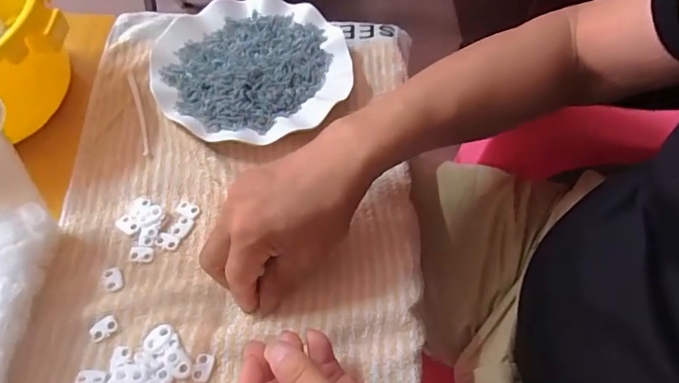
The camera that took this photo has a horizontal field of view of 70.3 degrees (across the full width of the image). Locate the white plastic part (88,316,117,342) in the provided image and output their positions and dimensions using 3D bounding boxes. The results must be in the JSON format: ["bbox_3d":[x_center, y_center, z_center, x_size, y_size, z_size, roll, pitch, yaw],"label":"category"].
[{"bbox_3d":[-0.169,0.098,0.346,0.019,0.004,0.013,-28,65,-17],"label":"white plastic part"}]

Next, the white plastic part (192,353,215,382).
[{"bbox_3d":[-0.094,0.121,0.333,0.013,0.004,0.018,9,60,3],"label":"white plastic part"}]

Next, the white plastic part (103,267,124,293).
[{"bbox_3d":[-0.171,0.066,0.363,0.014,0.004,0.020,-23,63,-14],"label":"white plastic part"}]

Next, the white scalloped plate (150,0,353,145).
[{"bbox_3d":[-0.083,-0.118,0.464,0.181,0.022,0.179,1,60,-1],"label":"white scalloped plate"}]

